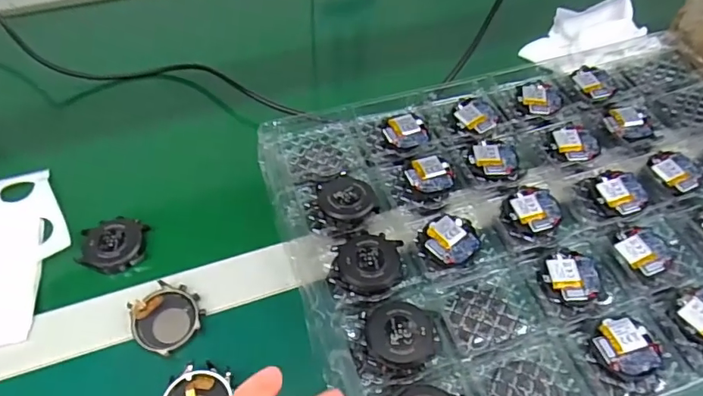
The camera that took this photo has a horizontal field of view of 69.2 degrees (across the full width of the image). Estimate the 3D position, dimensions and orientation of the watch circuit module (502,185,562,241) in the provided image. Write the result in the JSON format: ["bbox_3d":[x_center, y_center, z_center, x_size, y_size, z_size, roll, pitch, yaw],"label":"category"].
[{"bbox_3d":[0.141,0.011,0.400,0.049,0.006,0.039,-26,59,-17],"label":"watch circuit module"}]

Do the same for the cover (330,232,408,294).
[{"bbox_3d":[0.013,0.047,0.367,0.048,0.012,0.047,14,56,10],"label":"cover"}]

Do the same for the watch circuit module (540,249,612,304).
[{"bbox_3d":[0.160,0.056,0.368,0.045,0.007,0.039,-1,55,0],"label":"watch circuit module"}]

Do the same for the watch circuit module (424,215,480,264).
[{"bbox_3d":[0.074,0.032,0.384,0.041,0.008,0.039,-29,60,-18],"label":"watch circuit module"}]

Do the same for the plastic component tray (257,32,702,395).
[{"bbox_3d":[0.171,-0.001,0.405,0.429,0.020,0.303,-17,56,-11],"label":"plastic component tray"}]

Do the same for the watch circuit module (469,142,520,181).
[{"bbox_3d":[0.121,-0.034,0.431,0.040,0.006,0.041,18,57,13],"label":"watch circuit module"}]

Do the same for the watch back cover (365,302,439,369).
[{"bbox_3d":[0.034,0.090,0.337,0.048,0.012,0.042,-3,55,-1],"label":"watch back cover"}]

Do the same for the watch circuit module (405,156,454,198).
[{"bbox_3d":[0.065,-0.018,0.418,0.036,0.007,0.036,-17,57,-11],"label":"watch circuit module"}]

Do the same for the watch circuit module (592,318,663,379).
[{"bbox_3d":[0.180,0.098,0.335,0.038,0.009,0.038,-19,57,-12],"label":"watch circuit module"}]

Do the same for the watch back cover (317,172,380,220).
[{"bbox_3d":[-0.005,-0.002,0.398,0.040,0.008,0.046,-18,52,-8],"label":"watch back cover"}]

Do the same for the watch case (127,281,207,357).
[{"bbox_3d":[-0.130,0.082,0.358,0.045,0.007,0.045,35,62,22],"label":"watch case"}]

